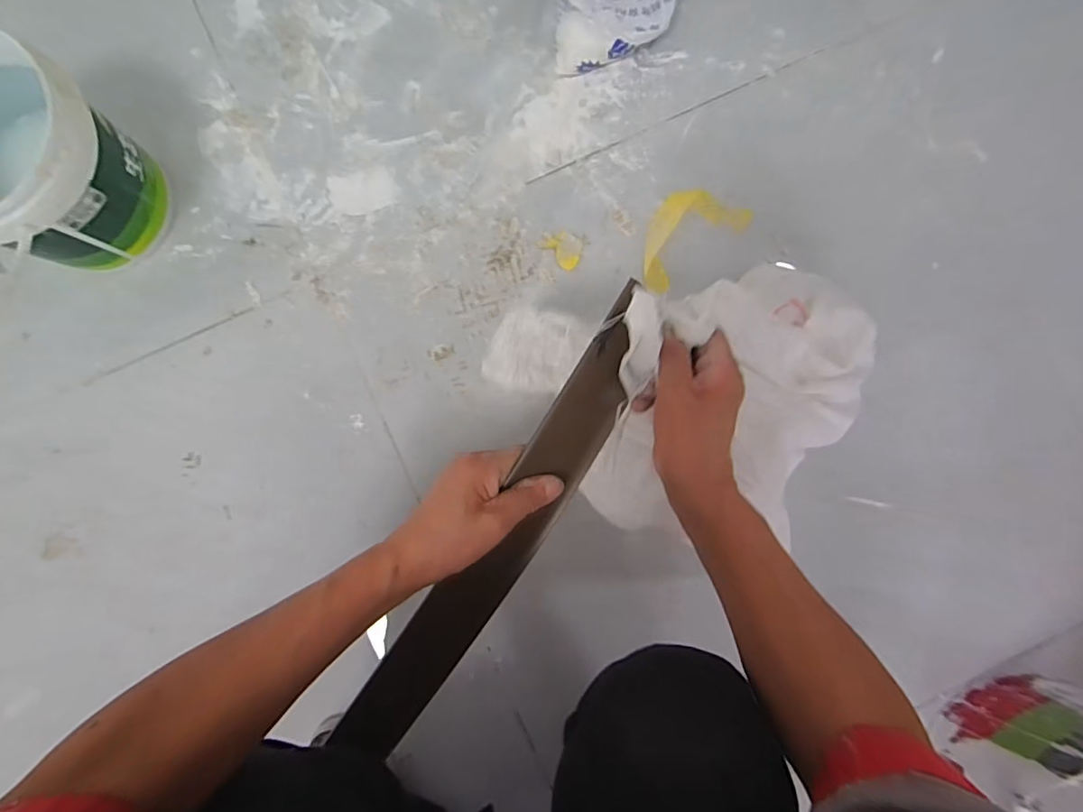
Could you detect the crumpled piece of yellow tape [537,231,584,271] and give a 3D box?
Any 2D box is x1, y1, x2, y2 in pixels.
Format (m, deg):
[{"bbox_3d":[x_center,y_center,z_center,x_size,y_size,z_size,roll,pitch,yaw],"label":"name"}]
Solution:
[{"bbox_3d":[0.029,-0.201,0.658,0.053,0.004,0.042,45,86,3],"label":"crumpled piece of yellow tape"}]

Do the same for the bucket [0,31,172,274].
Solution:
[{"bbox_3d":[-0.542,-0.242,0.560,0.180,0.186,0.196,29,86,2],"label":"bucket"}]

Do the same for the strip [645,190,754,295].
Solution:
[{"bbox_3d":[0.178,-0.221,0.653,0.154,0.015,0.091,-38,87,-3],"label":"strip"}]

